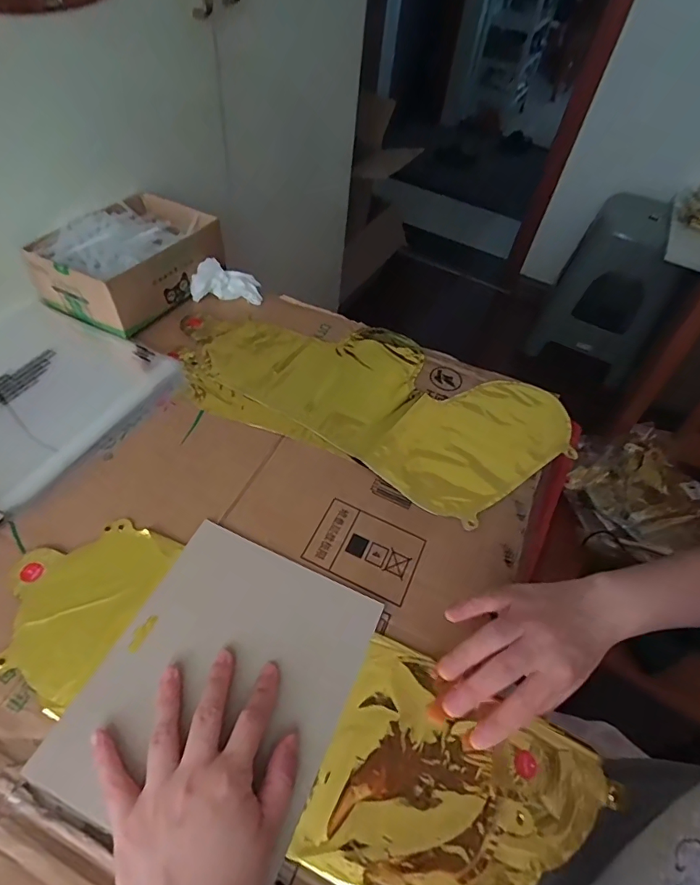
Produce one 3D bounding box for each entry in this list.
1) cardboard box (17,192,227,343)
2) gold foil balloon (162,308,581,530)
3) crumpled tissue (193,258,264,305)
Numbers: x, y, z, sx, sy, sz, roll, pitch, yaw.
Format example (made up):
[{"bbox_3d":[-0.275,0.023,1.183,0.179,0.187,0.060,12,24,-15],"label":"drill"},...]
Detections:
[{"bbox_3d":[-0.259,-0.226,0.570,0.148,0.073,0.196,24,53,12],"label":"cardboard box"},{"bbox_3d":[0.014,-0.059,0.504,0.419,0.010,0.204,22,53,11],"label":"gold foil balloon"},{"bbox_3d":[-0.152,-0.197,0.575,0.081,0.036,0.039,-3,52,-9],"label":"crumpled tissue"}]

